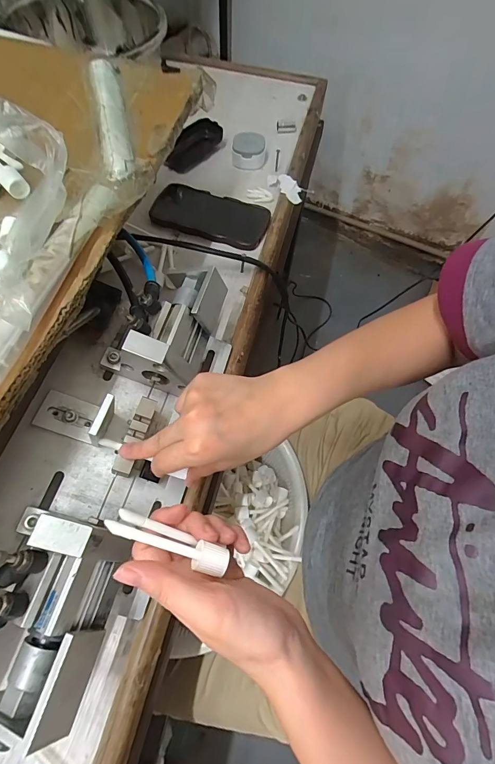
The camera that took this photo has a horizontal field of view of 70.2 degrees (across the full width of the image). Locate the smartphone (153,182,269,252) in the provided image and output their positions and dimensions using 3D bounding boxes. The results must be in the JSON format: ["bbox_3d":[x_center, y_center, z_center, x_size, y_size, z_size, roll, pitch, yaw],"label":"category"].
[{"bbox_3d":[-0.052,-0.247,0.515,0.164,0.015,0.084,19,66,6],"label":"smartphone"}]

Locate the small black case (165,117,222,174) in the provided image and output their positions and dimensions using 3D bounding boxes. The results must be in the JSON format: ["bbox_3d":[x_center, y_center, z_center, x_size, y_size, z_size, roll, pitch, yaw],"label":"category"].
[{"bbox_3d":[-0.092,-0.396,0.586,0.058,0.026,0.108,34,68,13],"label":"small black case"}]

